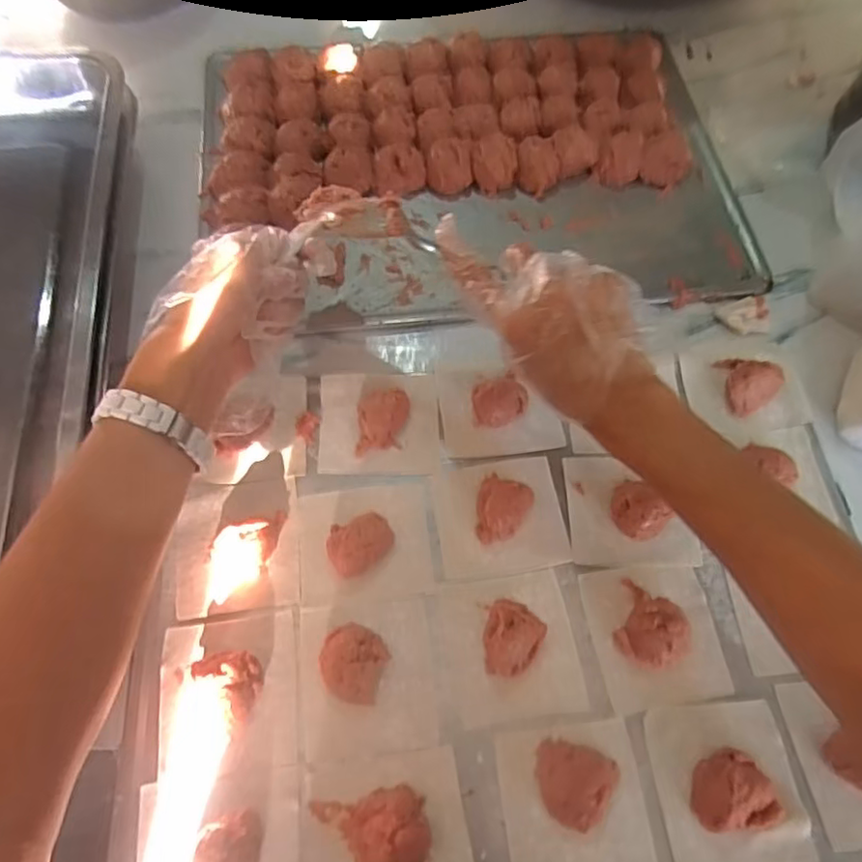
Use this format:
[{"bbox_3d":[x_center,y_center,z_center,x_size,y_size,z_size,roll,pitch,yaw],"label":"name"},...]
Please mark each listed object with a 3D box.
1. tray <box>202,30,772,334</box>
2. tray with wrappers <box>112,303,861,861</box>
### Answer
[{"bbox_3d":[0.033,-0.226,0.532,0.441,0.036,0.293,-5,65,-6],"label":"tray"},{"bbox_3d":[0.050,0.087,0.386,0.435,0.029,0.364,-3,64,-4],"label":"tray with wrappers"}]

